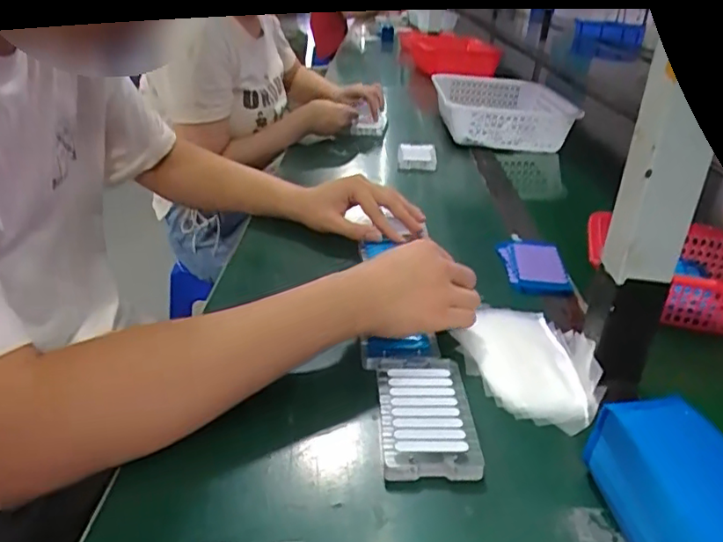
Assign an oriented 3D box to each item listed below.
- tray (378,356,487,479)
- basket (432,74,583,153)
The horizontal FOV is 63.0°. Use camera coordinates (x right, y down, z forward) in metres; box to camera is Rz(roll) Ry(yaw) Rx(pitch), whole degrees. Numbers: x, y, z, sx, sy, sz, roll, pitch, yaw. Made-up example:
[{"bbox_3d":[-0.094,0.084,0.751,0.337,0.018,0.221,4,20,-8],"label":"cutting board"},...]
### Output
[{"bbox_3d":[0.048,0.109,0.454,0.069,0.012,0.122,1,28,-2],"label":"tray"},{"bbox_3d":[0.301,-0.341,1.286,0.288,0.097,0.360,4,28,4],"label":"basket"}]

